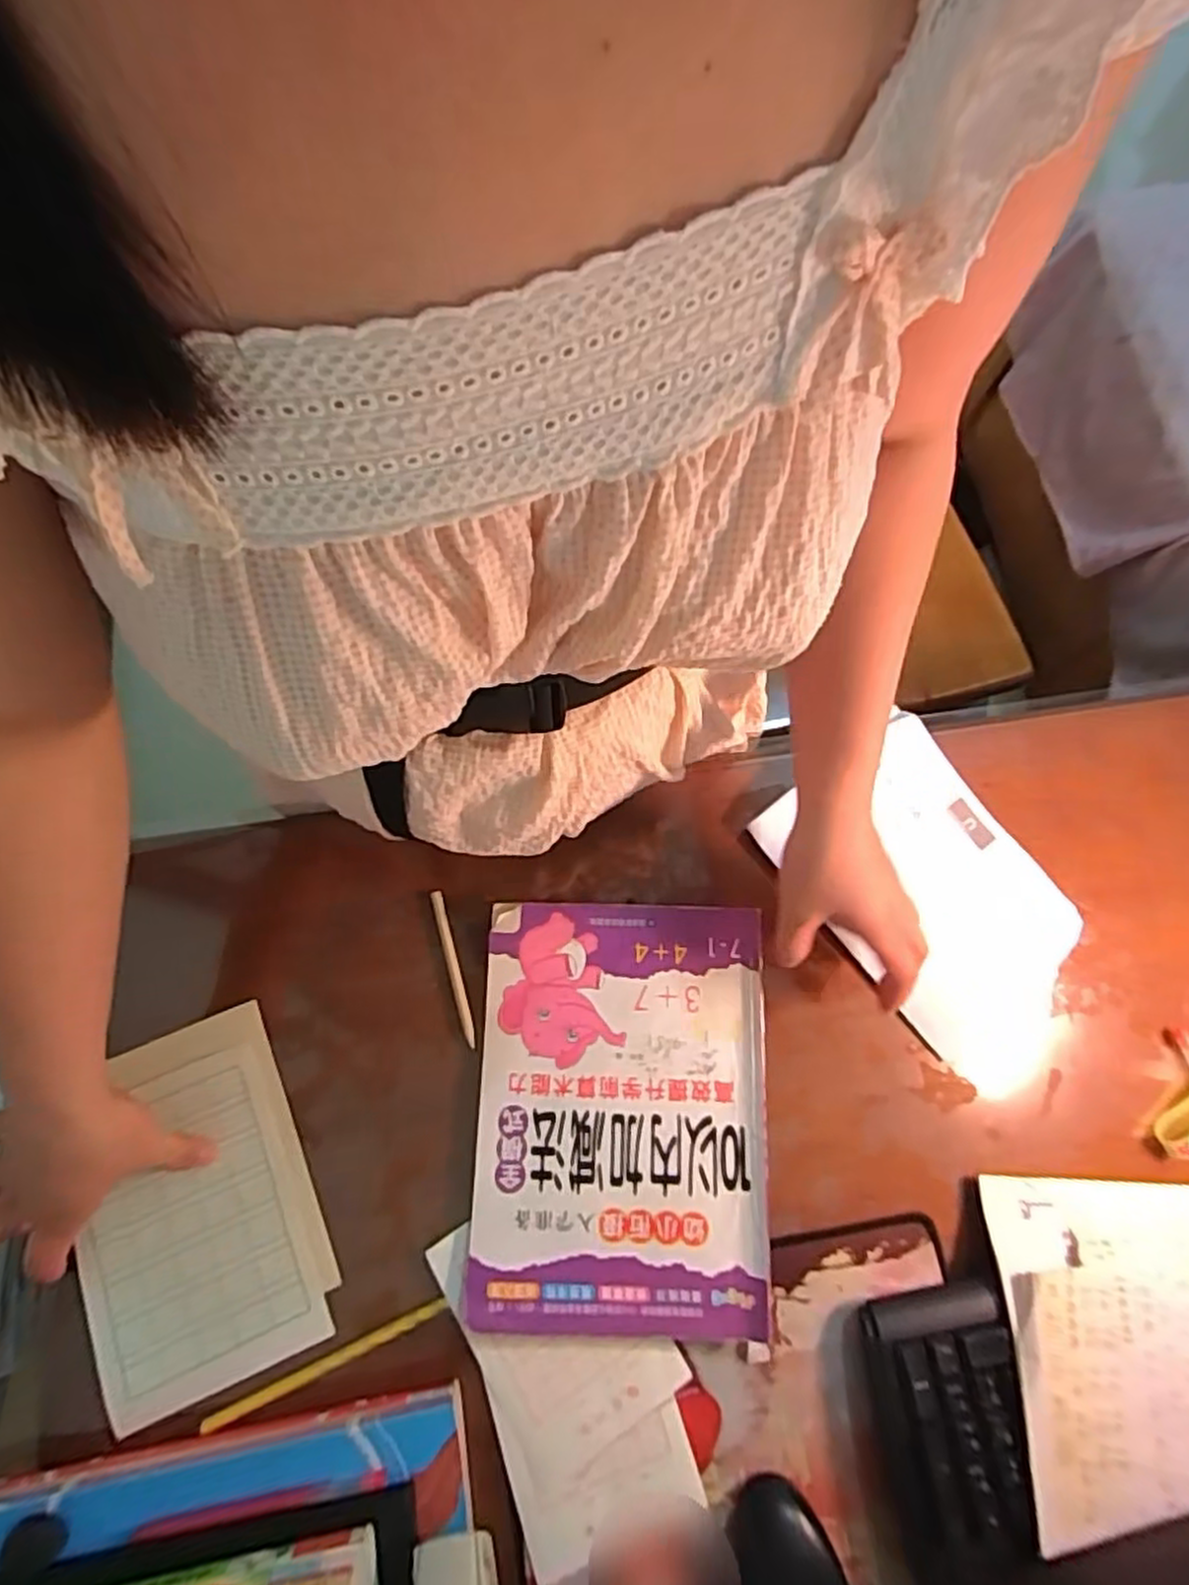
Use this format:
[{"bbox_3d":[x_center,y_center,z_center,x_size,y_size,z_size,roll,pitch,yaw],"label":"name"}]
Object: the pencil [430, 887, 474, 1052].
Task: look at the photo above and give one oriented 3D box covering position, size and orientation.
[{"bbox_3d":[-0.097,0.119,0.503,0.009,0.004,0.105,-16,75,-4],"label":"pencil"}]

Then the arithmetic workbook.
[{"bbox_3d":[0.017,0.199,0.468,0.182,0.013,0.250,2,75,2],"label":"arithmetic workbook"}]

